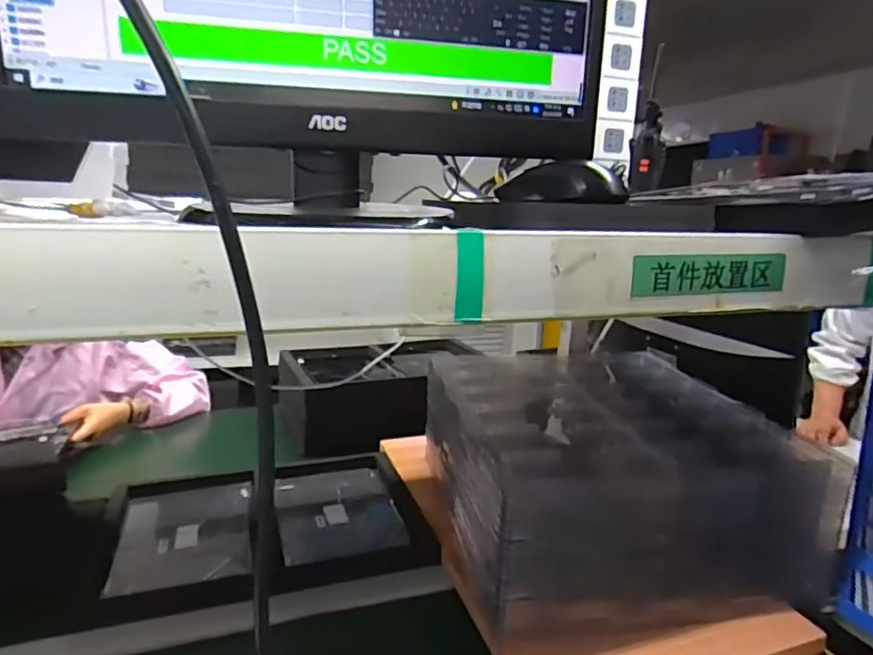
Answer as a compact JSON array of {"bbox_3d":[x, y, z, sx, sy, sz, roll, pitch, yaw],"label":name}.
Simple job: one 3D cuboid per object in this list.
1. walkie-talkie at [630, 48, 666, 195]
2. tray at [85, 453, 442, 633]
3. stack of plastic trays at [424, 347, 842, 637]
[{"bbox_3d":[0.294,-0.278,0.769,0.042,0.174,0.030,7,13,20],"label":"walkie-talkie"},{"bbox_3d":[-0.245,0.280,0.824,0.414,0.035,0.326,-3,13,-21],"label":"tray"},{"bbox_3d":[0.216,0.187,0.853,0.416,0.194,0.515,0,13,-11],"label":"stack of plastic trays"}]

